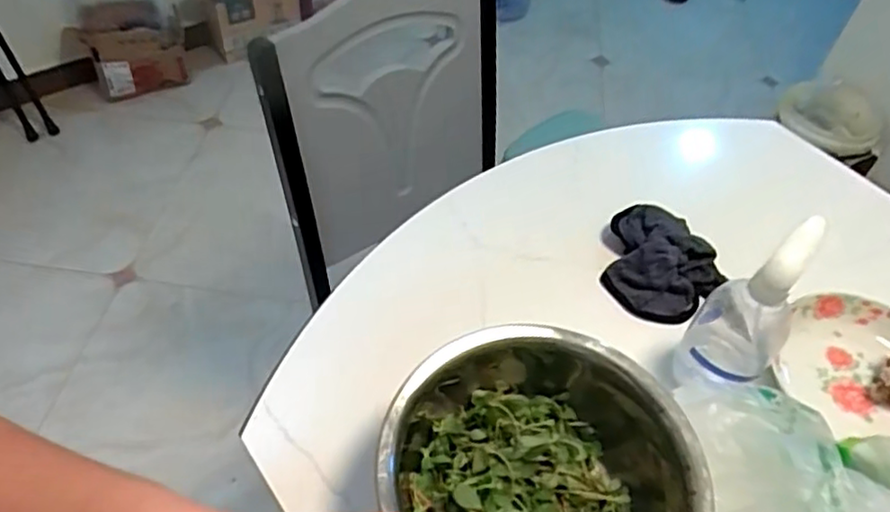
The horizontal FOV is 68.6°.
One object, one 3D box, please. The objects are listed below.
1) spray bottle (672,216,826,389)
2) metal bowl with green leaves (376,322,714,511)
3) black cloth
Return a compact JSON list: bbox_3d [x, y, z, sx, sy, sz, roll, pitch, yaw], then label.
[{"bbox_3d":[0.276,0.061,0.602,0.070,0.212,0.077,27,53,17],"label":"spray bottle"},{"bbox_3d":[0.086,0.183,0.552,0.244,0.116,0.250,3,50,-3],"label":"metal bowl with green leaves"},{"bbox_3d":[0.251,0.001,0.759,0.133,0.048,0.139,39,57,25],"label":"black cloth"}]

